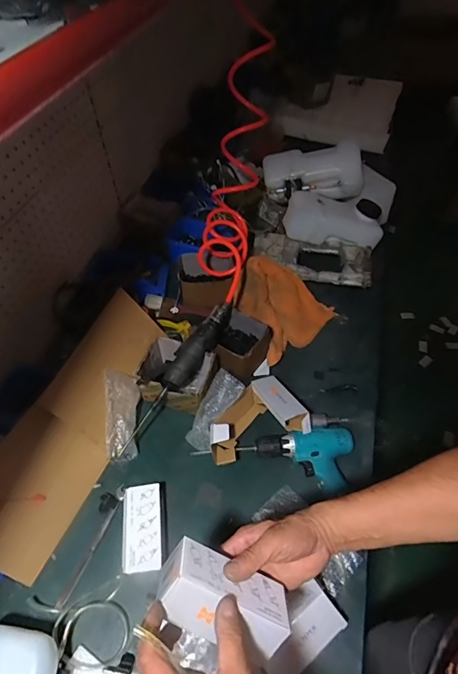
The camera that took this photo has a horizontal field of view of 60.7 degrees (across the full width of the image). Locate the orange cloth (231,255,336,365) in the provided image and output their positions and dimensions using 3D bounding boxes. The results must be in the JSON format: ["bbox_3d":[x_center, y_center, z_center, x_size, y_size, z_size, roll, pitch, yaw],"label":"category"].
[{"bbox_3d":[0.123,-0.083,0.923,0.220,0.119,0.212,-30,58,-20],"label":"orange cloth"}]

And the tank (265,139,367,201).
[{"bbox_3d":[0.234,-0.458,1.065,0.268,0.113,0.107,-3,53,-2],"label":"tank"}]

